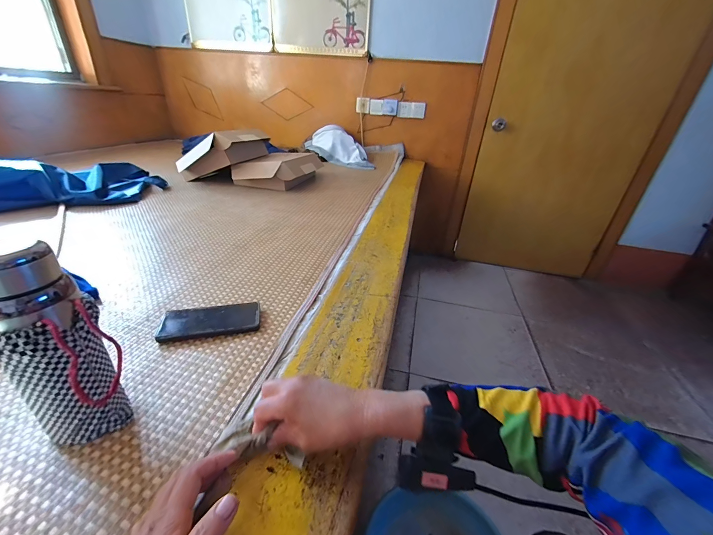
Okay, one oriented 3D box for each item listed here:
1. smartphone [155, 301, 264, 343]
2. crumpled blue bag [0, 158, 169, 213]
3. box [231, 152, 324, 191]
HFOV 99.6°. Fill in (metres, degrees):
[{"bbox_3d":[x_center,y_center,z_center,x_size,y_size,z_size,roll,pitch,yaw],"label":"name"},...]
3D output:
[{"bbox_3d":[-0.257,0.094,0.535,0.162,0.013,0.071,-5,30,-14],"label":"smartphone"},{"bbox_3d":[-0.995,-0.313,1.060,0.542,0.129,0.327,-15,34,-32],"label":"crumpled blue bag"},{"bbox_3d":[-0.352,-0.471,1.415,0.280,0.118,0.382,13,30,10],"label":"box"}]

